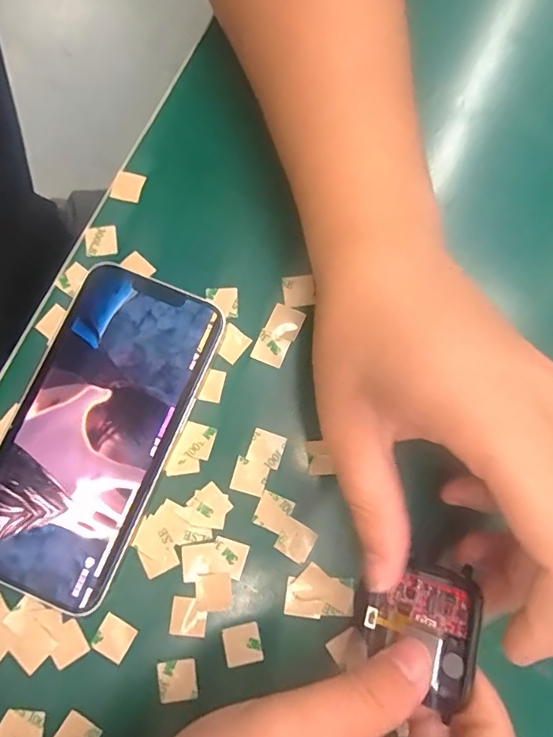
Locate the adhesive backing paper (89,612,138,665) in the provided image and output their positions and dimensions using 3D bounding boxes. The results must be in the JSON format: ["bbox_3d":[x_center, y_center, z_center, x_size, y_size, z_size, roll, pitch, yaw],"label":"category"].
[{"bbox_3d":[-0.069,0.114,0.217,0.015,0.004,0.015,28,80,9],"label":"adhesive backing paper"}]

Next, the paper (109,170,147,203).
[{"bbox_3d":[-0.076,-0.093,0.260,0.015,0.004,0.015,16,78,2],"label":"paper"}]

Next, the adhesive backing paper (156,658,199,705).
[{"bbox_3d":[-0.041,0.130,0.213,0.016,0.004,0.015,-10,73,-1],"label":"adhesive backing paper"}]

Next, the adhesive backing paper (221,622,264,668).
[{"bbox_3d":[-0.014,0.116,0.215,0.015,0.004,0.015,-12,78,-4],"label":"adhesive backing paper"}]

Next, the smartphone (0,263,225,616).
[{"bbox_3d":[-0.081,0.027,0.231,0.071,0.008,0.142,22,79,4],"label":"smartphone"}]

